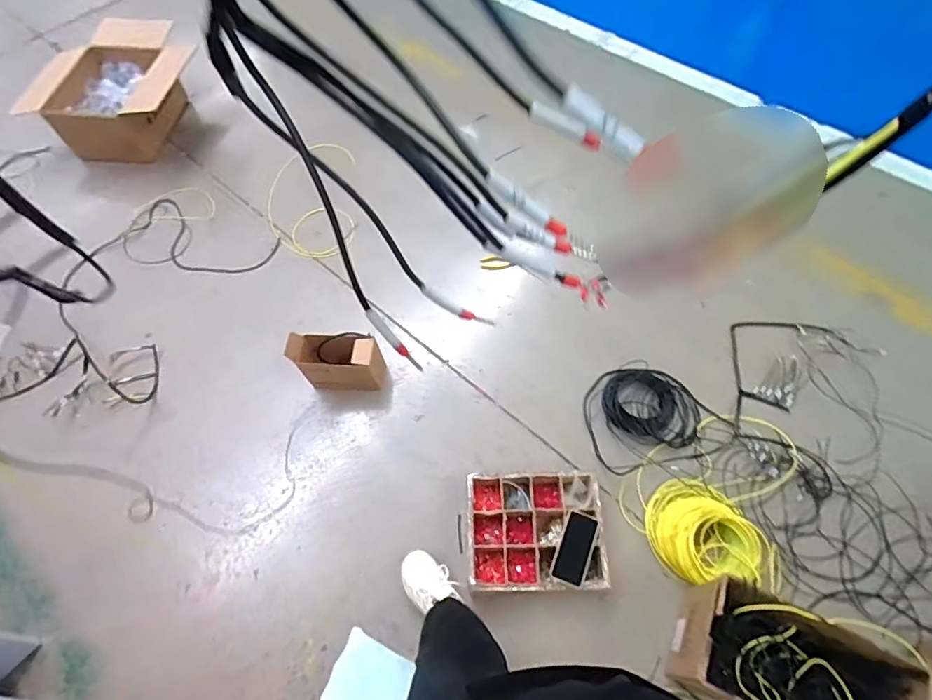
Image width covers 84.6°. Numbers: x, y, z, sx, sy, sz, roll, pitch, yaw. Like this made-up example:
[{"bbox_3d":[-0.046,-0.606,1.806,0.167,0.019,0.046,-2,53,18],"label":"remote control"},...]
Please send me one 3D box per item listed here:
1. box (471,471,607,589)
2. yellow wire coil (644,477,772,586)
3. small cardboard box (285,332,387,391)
[{"bbox_3d":[0.172,0.453,1.282,0.321,0.118,0.260,-1,63,2],"label":"box"},{"bbox_3d":[0.597,0.446,1.287,0.252,0.085,0.249,-1,63,2],"label":"yellow wire coil"},{"bbox_3d":[-0.388,0.027,1.504,0.249,0.176,0.120,2,63,3],"label":"small cardboard box"}]

